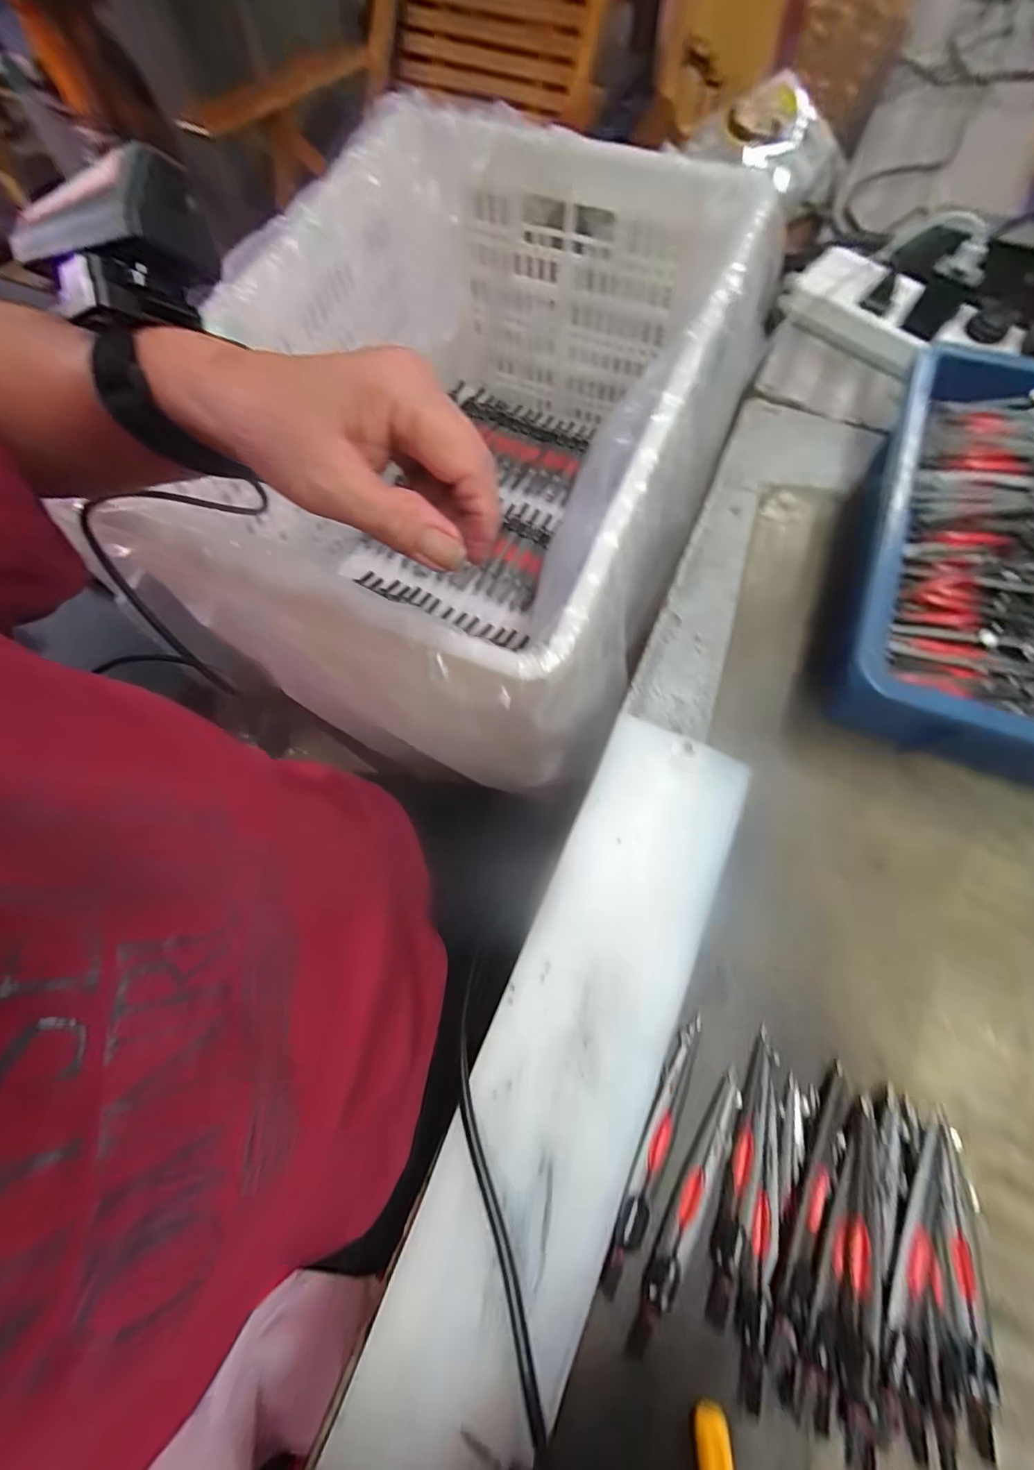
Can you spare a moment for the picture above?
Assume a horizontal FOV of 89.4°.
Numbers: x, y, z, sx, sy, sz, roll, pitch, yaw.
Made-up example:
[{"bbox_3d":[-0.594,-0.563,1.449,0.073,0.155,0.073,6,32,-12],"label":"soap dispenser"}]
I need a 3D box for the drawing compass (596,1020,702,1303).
[{"bbox_3d":[0.073,0.216,0.275,0.014,0.011,0.129,23,73,10],"label":"drawing compass"}]

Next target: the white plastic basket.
[{"bbox_3d":[-0.029,-0.244,0.478,0.362,0.253,0.511,22,73,10],"label":"white plastic basket"}]

